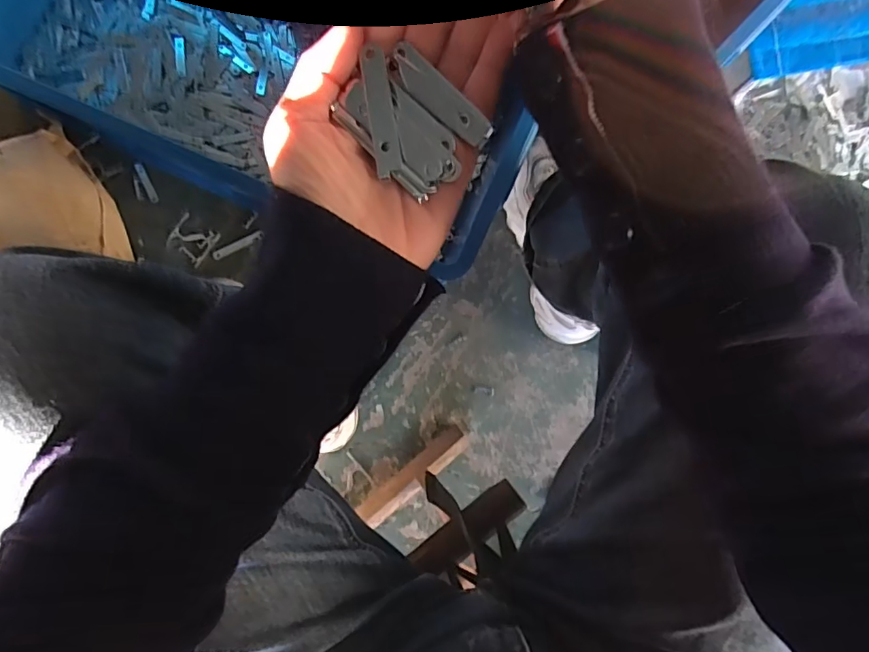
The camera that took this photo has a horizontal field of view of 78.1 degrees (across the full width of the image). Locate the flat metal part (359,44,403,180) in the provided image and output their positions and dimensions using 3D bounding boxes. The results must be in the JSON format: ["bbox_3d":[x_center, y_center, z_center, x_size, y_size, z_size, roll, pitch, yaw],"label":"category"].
[{"bbox_3d":[-0.021,-0.083,0.210,0.010,0.004,0.048,-8,92,-5],"label":"flat metal part"}]

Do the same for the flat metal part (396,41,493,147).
[{"bbox_3d":[0.002,-0.090,0.212,0.050,0.004,0.012,44,112,6],"label":"flat metal part"}]

